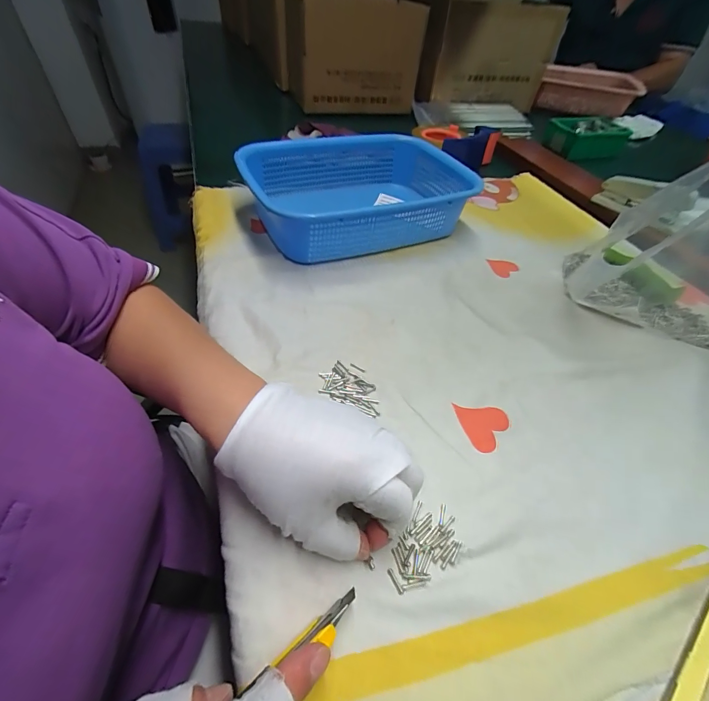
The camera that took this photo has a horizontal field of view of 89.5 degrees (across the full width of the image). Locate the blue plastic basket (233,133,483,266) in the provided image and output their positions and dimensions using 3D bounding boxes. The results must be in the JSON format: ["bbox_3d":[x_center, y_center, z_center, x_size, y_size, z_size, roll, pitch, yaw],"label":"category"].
[{"bbox_3d":[0.008,-0.211,0.480,0.296,0.070,0.216,-22,54,-23],"label":"blue plastic basket"}]

